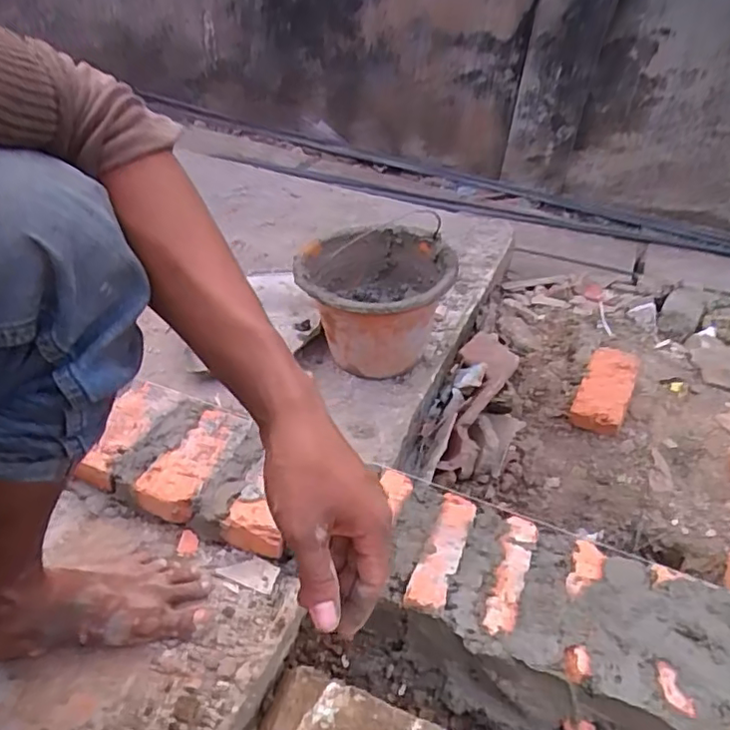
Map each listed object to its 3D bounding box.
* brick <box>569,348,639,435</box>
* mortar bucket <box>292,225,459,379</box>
[{"bbox_3d":[0.402,0.038,0.990,0.081,0.048,0.161,20,59,18],"label":"brick"},{"bbox_3d":[0.010,-0.098,0.942,0.228,0.177,0.228,3,38,-3],"label":"mortar bucket"}]

